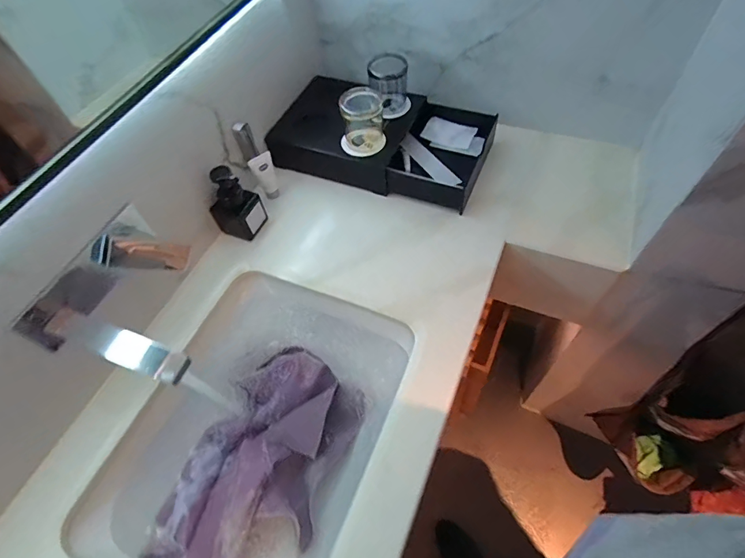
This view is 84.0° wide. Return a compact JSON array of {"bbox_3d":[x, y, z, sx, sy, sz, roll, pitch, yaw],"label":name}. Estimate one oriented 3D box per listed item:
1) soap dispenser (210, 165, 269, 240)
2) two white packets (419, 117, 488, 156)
[{"bbox_3d":[-0.246,-0.138,0.745,0.065,0.146,0.080,20,61,17],"label":"soap dispenser"},{"bbox_3d":[0.169,-0.297,0.856,0.133,0.014,0.065,27,63,20],"label":"two white packets"}]

